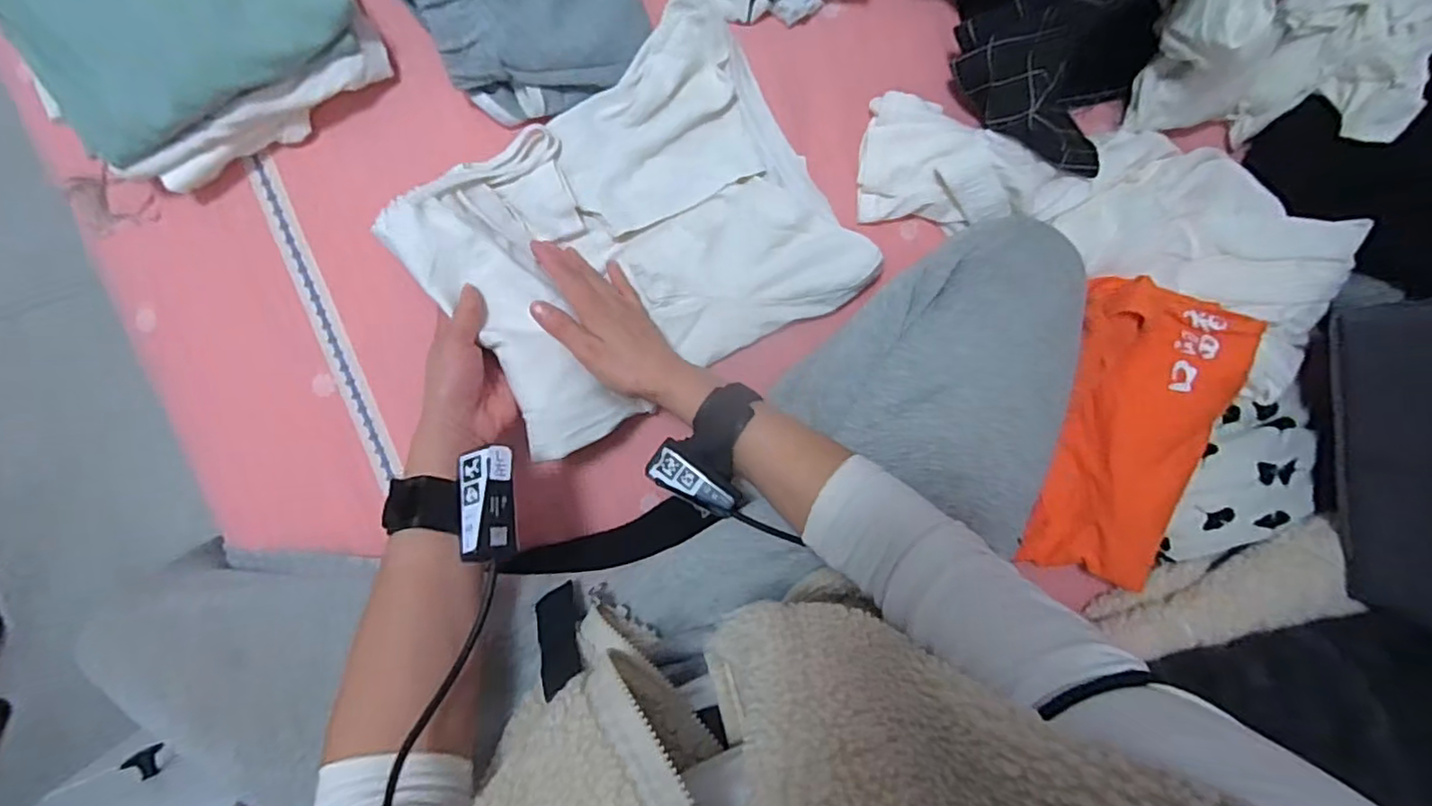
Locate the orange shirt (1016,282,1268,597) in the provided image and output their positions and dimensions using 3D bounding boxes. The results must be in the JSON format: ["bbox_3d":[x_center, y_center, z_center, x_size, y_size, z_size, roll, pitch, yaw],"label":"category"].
[{"bbox_3d":[0.347,0.024,0.547,0.142,0.060,0.245,5,109,-7],"label":"orange shirt"}]

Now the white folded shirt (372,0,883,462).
[{"bbox_3d":[-0.056,-0.139,0.517,0.319,0.081,0.260,-34,95,-5],"label":"white folded shirt"}]

